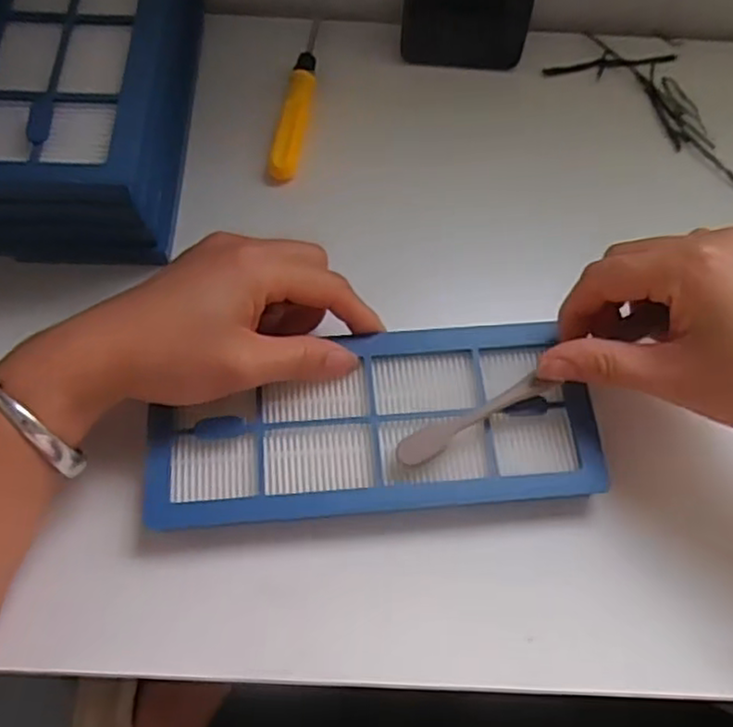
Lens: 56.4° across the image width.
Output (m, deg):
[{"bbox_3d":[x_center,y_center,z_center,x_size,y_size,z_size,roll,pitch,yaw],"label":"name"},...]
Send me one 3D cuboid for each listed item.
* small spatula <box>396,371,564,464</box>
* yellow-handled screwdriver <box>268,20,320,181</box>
[{"bbox_3d":[0.048,0.025,0.312,0.074,0.008,0.012,-28,69,-3],"label":"small spatula"},{"bbox_3d":[-0.040,-0.162,0.413,0.014,0.014,0.120,8,65,2],"label":"yellow-handled screwdriver"}]

